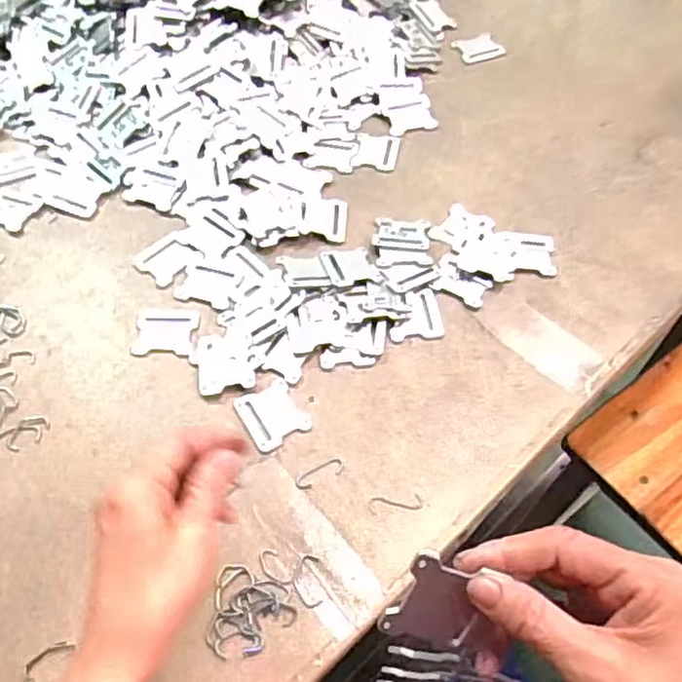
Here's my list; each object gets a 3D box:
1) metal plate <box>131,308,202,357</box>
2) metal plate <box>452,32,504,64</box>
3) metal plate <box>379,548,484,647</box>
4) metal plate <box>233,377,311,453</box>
[{"bbox_3d":[-0.145,-0.009,0.549,0.051,0.004,0.042,0,56,0],"label":"metal plate"},{"bbox_3d":[0.158,-0.338,0.763,0.049,0.010,0.042,-19,58,-12],"label":"metal plate"},{"bbox_3d":[0.041,0.113,0.283,0.036,0.046,0.004,21,25,-5],"label":"metal plate"},{"bbox_3d":[-0.053,0.056,0.508,0.044,0.004,0.050,-27,60,-17],"label":"metal plate"}]

